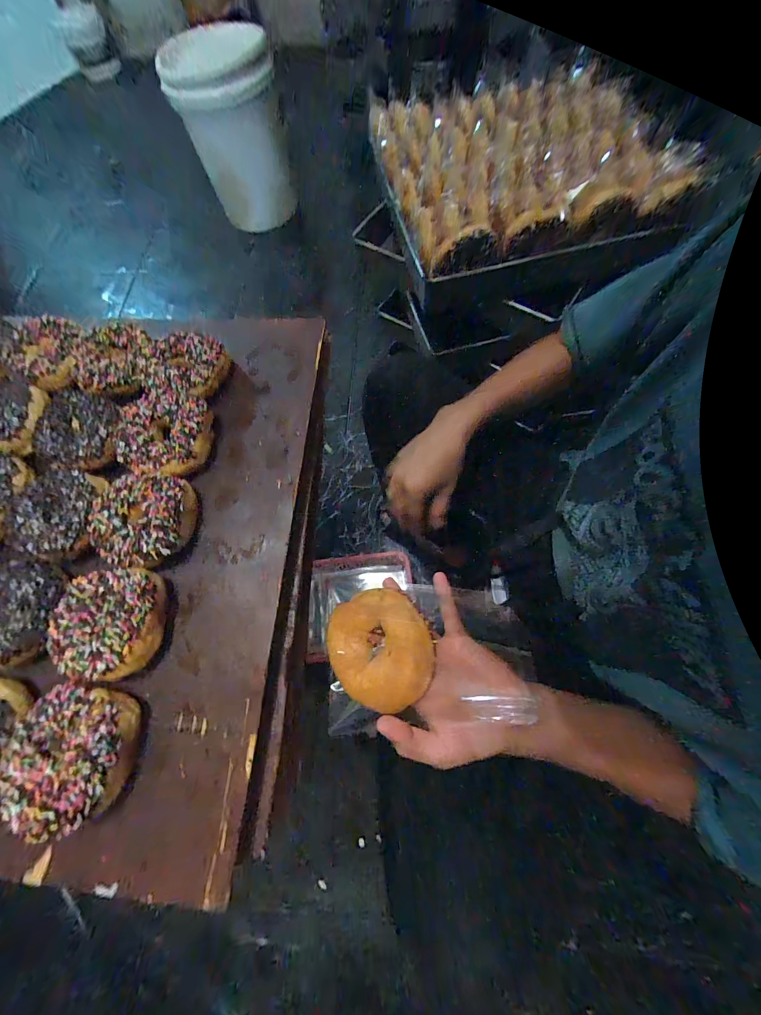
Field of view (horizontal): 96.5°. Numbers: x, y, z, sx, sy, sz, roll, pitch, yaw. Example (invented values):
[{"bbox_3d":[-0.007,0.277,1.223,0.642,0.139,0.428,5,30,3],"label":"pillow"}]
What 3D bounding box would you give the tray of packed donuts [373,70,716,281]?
[{"bbox_3d":[0.204,-0.535,0.518,0.384,0.067,0.381,-15,70,-2],"label":"tray of packed donuts"}]

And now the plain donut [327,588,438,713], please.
[{"bbox_3d":[-0.002,0.117,0.284,0.087,0.039,0.090,-38,75,-9],"label":"plain donut"}]

